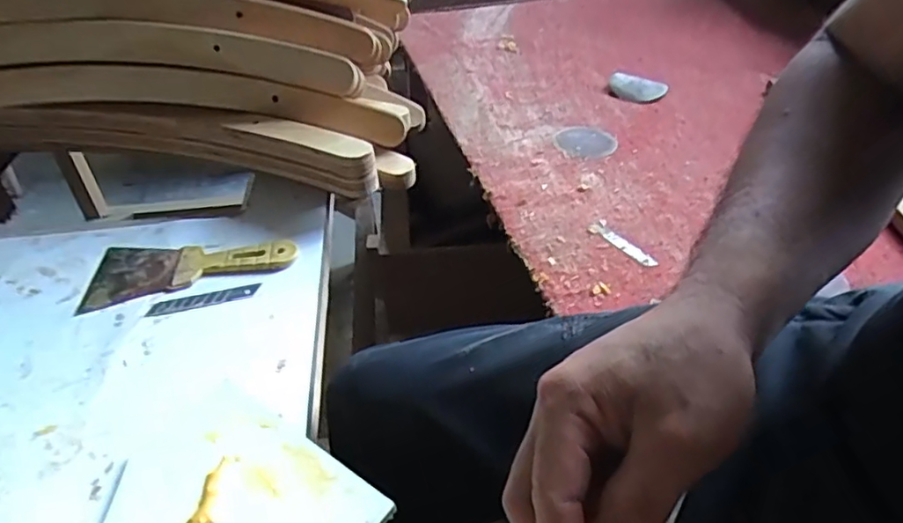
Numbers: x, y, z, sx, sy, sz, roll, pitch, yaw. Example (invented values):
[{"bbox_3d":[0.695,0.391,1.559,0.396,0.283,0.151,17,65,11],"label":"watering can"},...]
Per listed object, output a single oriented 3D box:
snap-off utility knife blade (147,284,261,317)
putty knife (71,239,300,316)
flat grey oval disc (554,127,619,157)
[{"bbox_3d":[-0.233,0.037,0.582,0.100,0.004,0.018,-11,50,-10],"label":"snap-off utility knife blade"},{"bbox_3d":[-0.260,-0.001,0.623,0.202,0.012,0.089,-8,39,-4],"label":"putty knife"},{"bbox_3d":[0.204,-0.182,0.938,0.089,0.005,0.094,-7,41,-4],"label":"flat grey oval disc"}]

